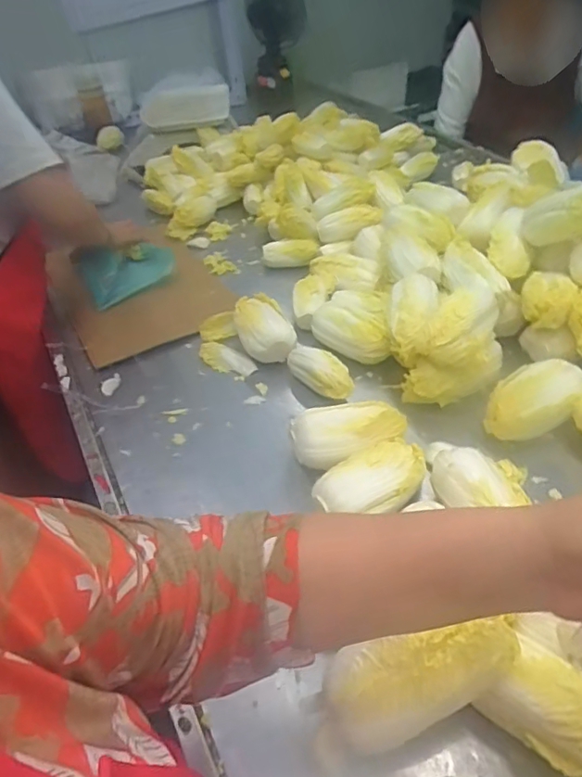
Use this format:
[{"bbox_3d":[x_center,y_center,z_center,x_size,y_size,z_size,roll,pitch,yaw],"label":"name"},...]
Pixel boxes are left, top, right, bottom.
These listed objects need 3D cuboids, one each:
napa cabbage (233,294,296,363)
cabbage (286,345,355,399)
[{"bbox_3d":[-0.040,-0.091,0.858,0.085,0.058,0.137,-12,43,-7],"label":"napa cabbage"},{"bbox_3d":[0.044,-0.020,0.783,0.044,0.051,0.110,-31,48,-25],"label":"cabbage"}]

